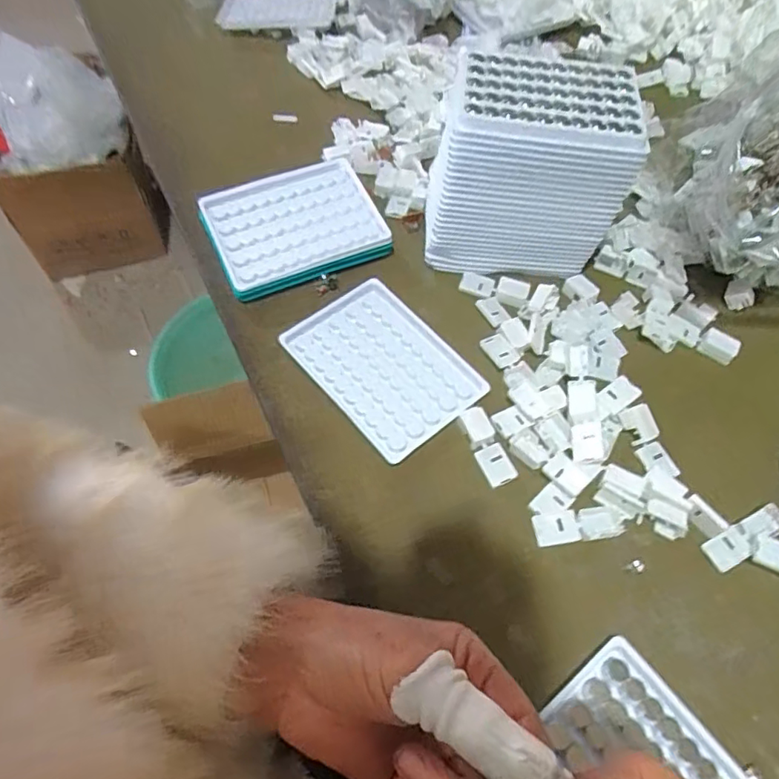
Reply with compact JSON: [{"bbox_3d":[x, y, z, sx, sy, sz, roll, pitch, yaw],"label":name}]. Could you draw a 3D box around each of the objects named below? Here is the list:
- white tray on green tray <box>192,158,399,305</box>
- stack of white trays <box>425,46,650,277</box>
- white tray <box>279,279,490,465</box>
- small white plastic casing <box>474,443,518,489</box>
[{"bbox_3d":[-0.077,-0.132,0.449,0.132,0.028,0.094,-23,63,-15],"label":"white tray on green tray"},{"bbox_3d":[0.101,-0.166,0.420,0.136,0.122,0.094,3,59,-1],"label":"stack of white trays"},{"bbox_3d":[-0.004,-0.020,0.402,0.096,0.006,0.129,-36,67,-21],"label":"white tray"},{"bbox_3d":[0.071,0.050,0.366,0.021,0.004,0.027,-20,62,-14],"label":"small white plastic casing"}]

